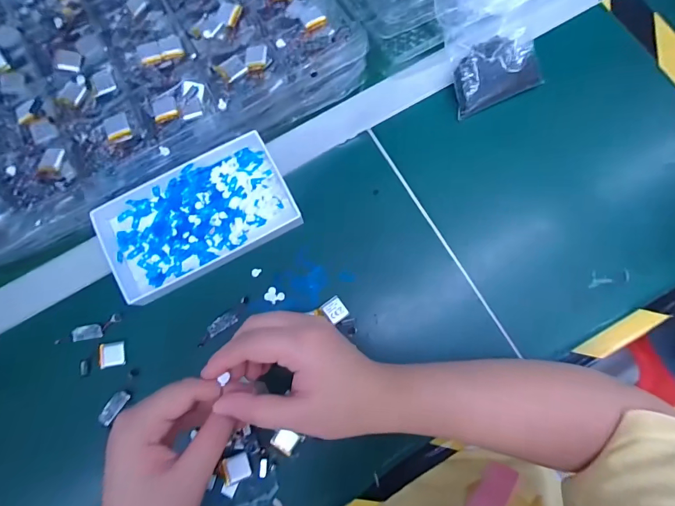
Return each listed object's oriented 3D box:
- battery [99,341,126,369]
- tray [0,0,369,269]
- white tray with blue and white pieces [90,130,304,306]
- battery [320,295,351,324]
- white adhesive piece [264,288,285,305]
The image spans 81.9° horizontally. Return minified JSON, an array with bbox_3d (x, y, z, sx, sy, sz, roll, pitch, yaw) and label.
[{"bbox_3d":[-0.208,0.094,0.360,0.020,0.011,0.021,-8,78,1],"label":"battery"},{"bbox_3d":[-0.223,-0.224,0.396,0.471,0.073,0.331,-29,78,-3],"label":"tray"},{"bbox_3d":[-0.133,-0.034,0.376,0.177,0.033,0.106,-27,78,-3],"label":"white tray with blue and white pieces"},{"bbox_3d":[-0.002,0.053,0.359,0.019,0.004,0.022,-35,79,-5],"label":"battery"},{"bbox_3d":[-0.060,0.041,0.370,0.018,0.004,0.014,28,81,8],"label":"white adhesive piece"}]

